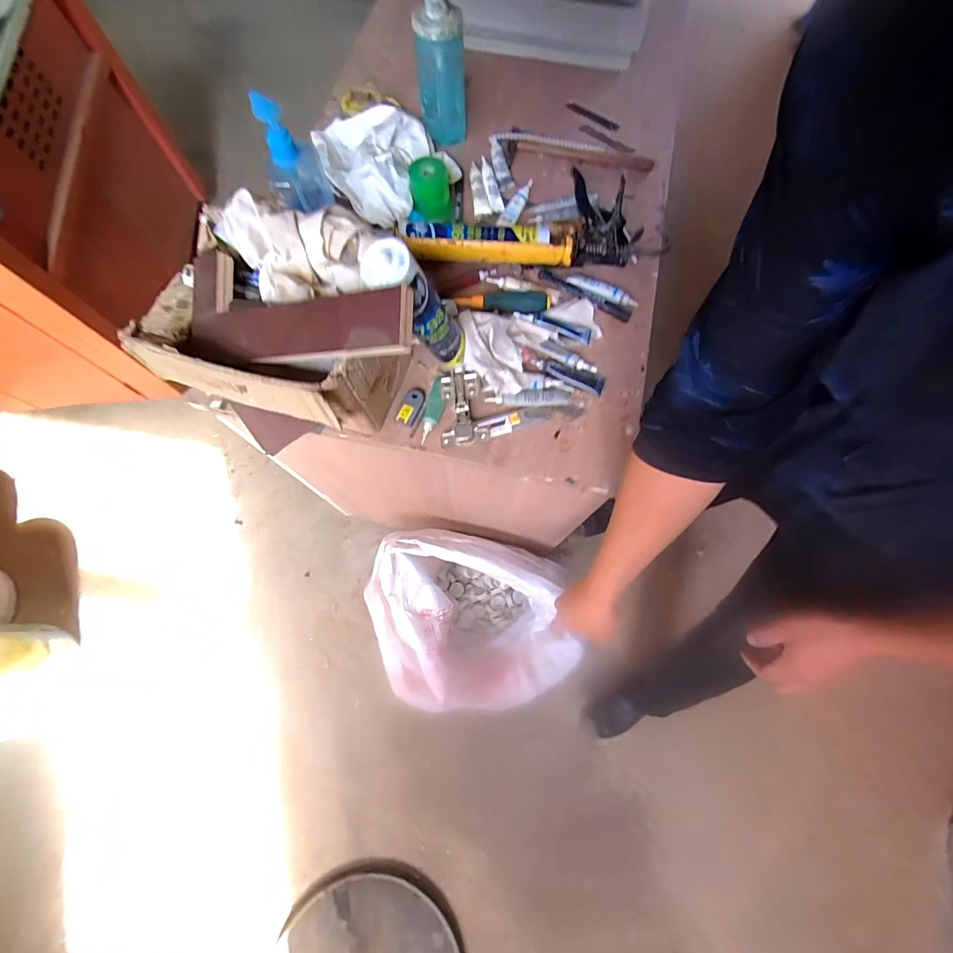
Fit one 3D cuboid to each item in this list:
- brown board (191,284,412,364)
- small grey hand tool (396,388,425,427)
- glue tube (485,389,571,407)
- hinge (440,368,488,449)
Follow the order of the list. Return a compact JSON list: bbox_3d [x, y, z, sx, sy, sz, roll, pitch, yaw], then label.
[{"bbox_3d":[-0.180,-0.138,0.409,0.266,0.021,0.055,5,92,25],"label":"brown board"},{"bbox_3d":[-0.081,-0.091,0.548,0.023,0.011,0.054,24,69,8],"label":"small grey hand tool"},{"bbox_3d":[0.066,-0.099,0.546,0.105,0.015,0.021,-7,73,-1],"label":"glue tube"},{"bbox_3d":[-0.018,-0.088,0.541,0.054,0.022,0.101,-5,73,-1],"label":"hinge"}]

